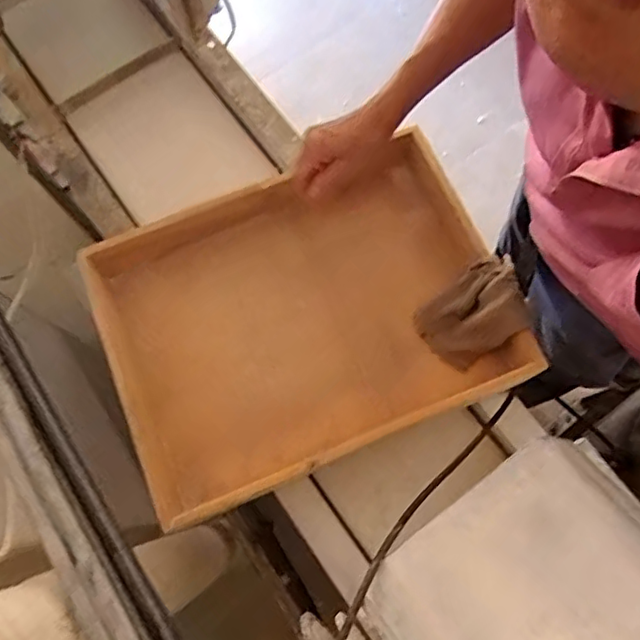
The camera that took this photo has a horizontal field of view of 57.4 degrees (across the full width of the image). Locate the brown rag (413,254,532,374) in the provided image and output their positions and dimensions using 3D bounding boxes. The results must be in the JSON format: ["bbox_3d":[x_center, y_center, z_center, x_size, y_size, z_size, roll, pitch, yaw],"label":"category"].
[{"bbox_3d":[0.218,-0.007,0.823,0.142,0.123,0.108,-31,75,-7],"label":"brown rag"}]

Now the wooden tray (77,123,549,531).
[{"bbox_3d":[-0.024,-0.002,0.829,0.527,0.103,0.391,-22,74,-5],"label":"wooden tray"}]

